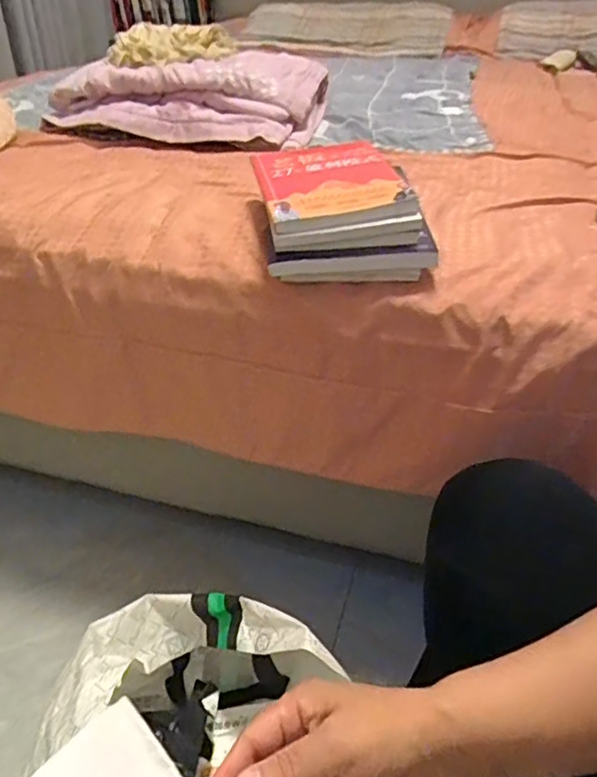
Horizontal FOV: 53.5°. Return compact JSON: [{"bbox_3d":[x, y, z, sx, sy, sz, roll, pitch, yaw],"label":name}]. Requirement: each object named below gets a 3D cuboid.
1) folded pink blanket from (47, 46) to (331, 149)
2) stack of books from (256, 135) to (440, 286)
[{"bbox_3d":[-0.181,-0.537,1.065,0.435,0.103,0.331,6,37,6],"label":"folded pink blanket"},{"bbox_3d":[0.040,-0.202,0.653,0.154,0.074,0.211,-4,37,-6],"label":"stack of books"}]

